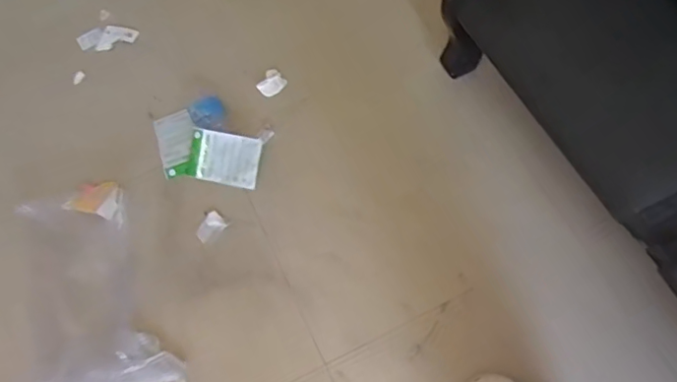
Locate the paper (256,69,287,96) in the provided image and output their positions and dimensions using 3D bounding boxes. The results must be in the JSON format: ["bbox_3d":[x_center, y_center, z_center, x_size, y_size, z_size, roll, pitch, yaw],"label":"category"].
[{"bbox_3d":[-0.167,-0.268,1.377,0.070,0.023,0.066,-40,69,-11],"label":"paper"}]

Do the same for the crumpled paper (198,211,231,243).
[{"bbox_3d":[-0.285,0.080,1.240,0.054,0.004,0.070,39,76,19],"label":"crumpled paper"}]

